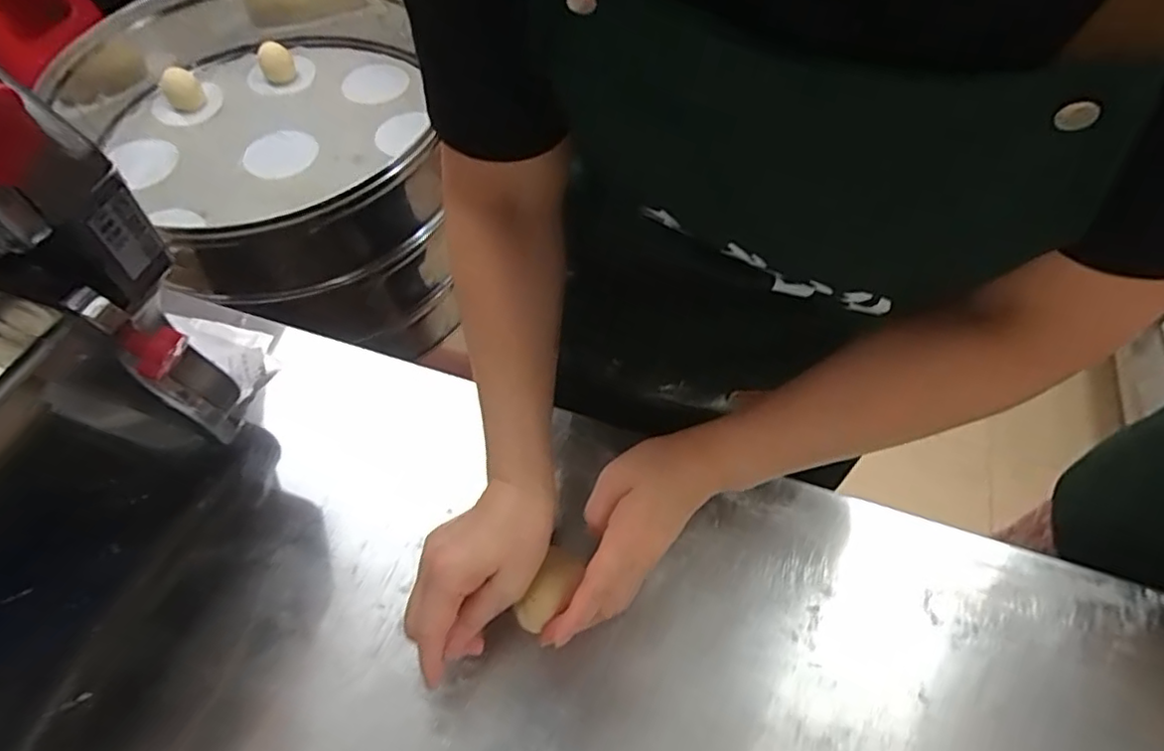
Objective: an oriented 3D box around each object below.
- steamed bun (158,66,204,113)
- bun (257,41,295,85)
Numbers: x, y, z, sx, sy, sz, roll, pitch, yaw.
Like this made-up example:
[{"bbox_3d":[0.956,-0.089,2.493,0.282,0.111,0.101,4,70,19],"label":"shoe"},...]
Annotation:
[{"bbox_3d":[-0.568,-0.406,0.874,0.050,0.038,0.050,-31,63,-19],"label":"steamed bun"},{"bbox_3d":[-0.446,-0.456,0.901,0.046,0.047,0.040,-17,59,-12],"label":"bun"}]

